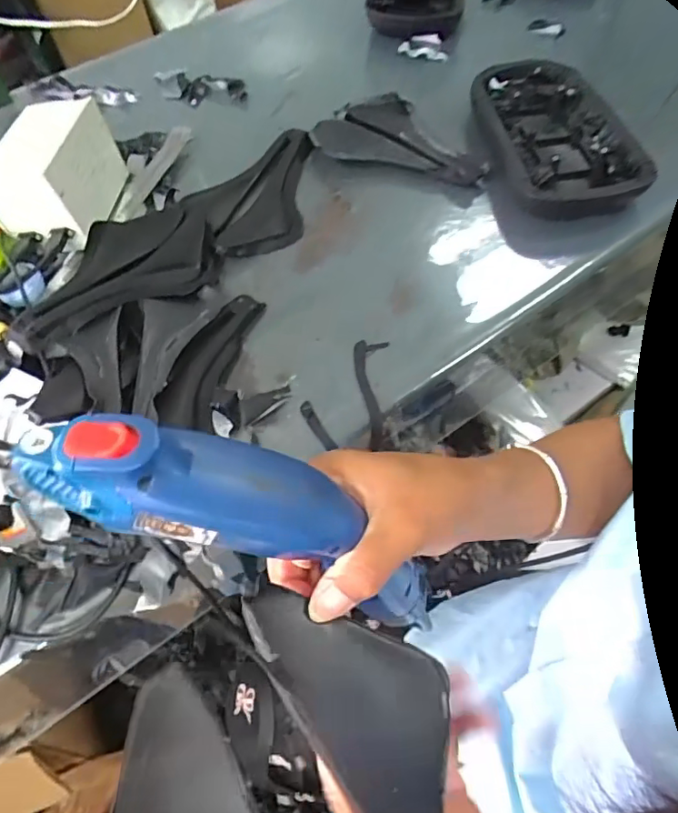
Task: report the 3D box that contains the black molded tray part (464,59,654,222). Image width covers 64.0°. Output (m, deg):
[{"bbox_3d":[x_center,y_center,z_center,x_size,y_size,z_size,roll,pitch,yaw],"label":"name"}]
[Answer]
[{"bbox_3d":[0.252,-0.327,0.658,0.157,0.045,0.290,-9,58,-2],"label":"black molded tray part"}]

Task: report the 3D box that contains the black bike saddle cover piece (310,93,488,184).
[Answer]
[{"bbox_3d":[0.084,-0.344,0.686,0.213,0.026,0.141,14,60,12],"label":"black bike saddle cover piece"}]

